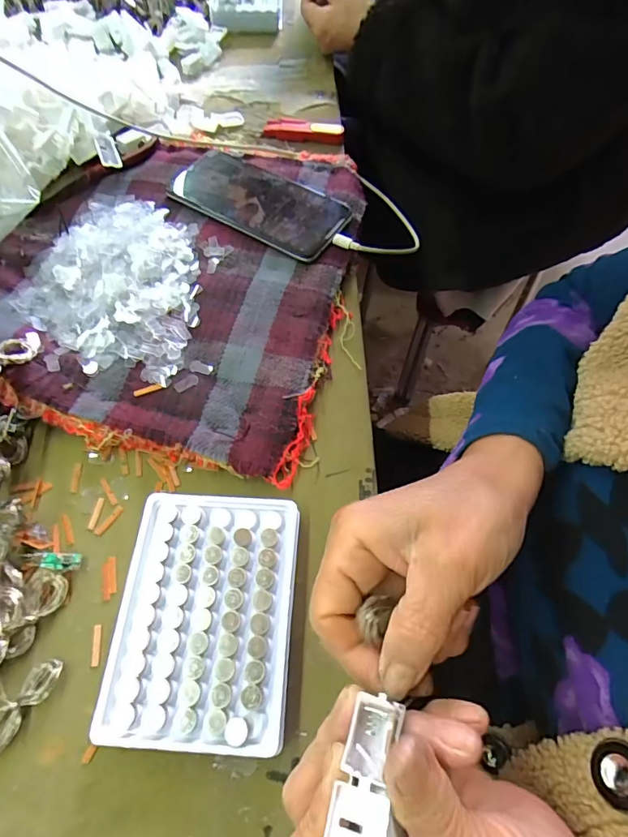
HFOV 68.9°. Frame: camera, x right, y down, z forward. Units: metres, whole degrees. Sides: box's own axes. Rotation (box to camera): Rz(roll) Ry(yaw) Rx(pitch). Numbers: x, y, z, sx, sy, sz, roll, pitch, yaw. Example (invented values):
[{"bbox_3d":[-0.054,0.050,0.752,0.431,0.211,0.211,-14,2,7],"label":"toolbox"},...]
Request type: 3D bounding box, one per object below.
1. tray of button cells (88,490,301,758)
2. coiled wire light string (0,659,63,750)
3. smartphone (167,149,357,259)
[{"bbox_3d":[-0.060,0.107,0.259,0.095,0.021,0.129,3,62,2],"label":"tray of button cells"},{"bbox_3d":[-0.160,0.152,0.244,0.023,0.009,0.050,32,67,17],"label":"coiled wire light string"},{"bbox_3d":[-0.050,-0.200,0.414,0.165,0.011,0.078,31,66,16],"label":"smartphone"}]

